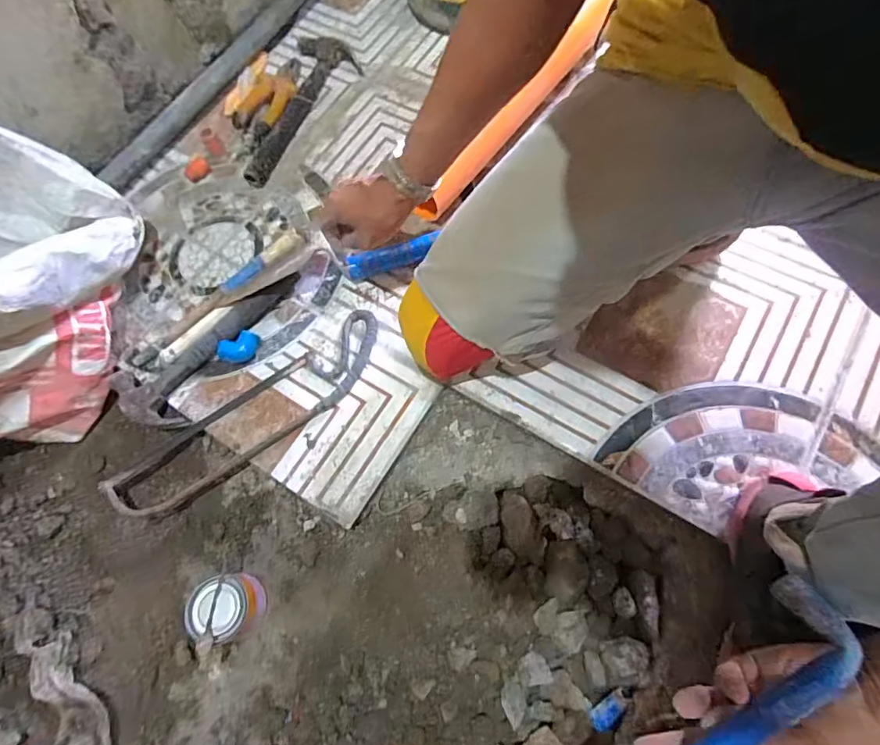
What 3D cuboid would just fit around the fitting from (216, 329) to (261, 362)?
[{"bbox_3d":[-0.270,-0.032,0.653,0.057,0.020,0.033,-22,69,-3],"label":"fitting"}]

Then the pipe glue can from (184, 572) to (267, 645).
[{"bbox_3d":[-0.243,0.268,0.559,0.076,0.055,0.070,-44,72,-11],"label":"pipe glue can"}]

